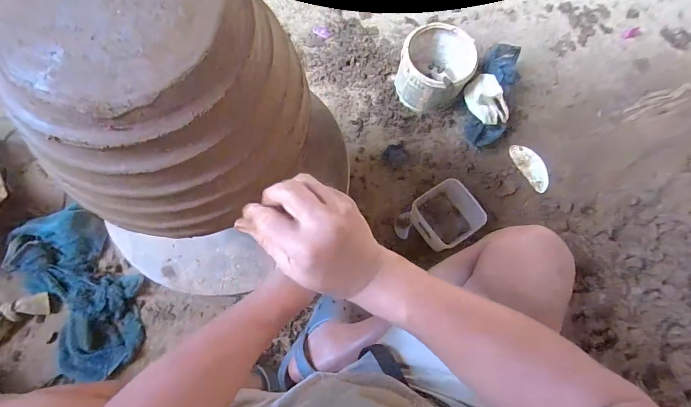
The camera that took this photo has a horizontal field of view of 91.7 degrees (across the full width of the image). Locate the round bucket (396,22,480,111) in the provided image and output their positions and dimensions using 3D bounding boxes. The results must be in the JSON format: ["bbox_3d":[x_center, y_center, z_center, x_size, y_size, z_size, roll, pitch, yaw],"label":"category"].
[{"bbox_3d":[0.226,-0.343,0.858,0.171,0.131,0.174,0,74,-1],"label":"round bucket"}]

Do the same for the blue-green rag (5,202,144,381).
[{"bbox_3d":[-0.569,0.187,0.725,0.193,0.081,0.365,-31,77,-10],"label":"blue-green rag"}]

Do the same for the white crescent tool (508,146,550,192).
[{"bbox_3d":[0.489,-0.099,0.881,0.074,0.013,0.136,-32,77,-10],"label":"white crescent tool"}]

